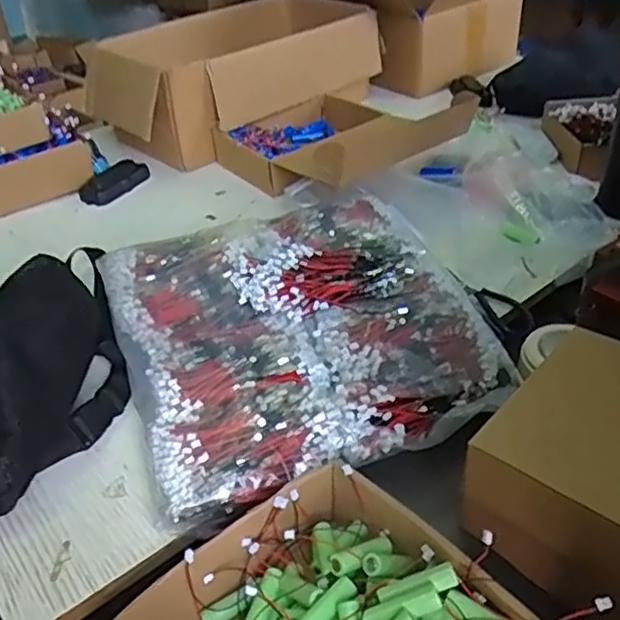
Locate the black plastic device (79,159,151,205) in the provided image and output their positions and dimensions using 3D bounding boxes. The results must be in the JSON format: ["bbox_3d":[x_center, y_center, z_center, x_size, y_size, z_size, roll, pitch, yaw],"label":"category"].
[{"bbox_3d":[-0.276,-0.182,0.931,0.040,0.029,0.101,23,45,32],"label":"black plastic device"}]

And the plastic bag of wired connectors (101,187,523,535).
[{"bbox_3d":[-0.012,0.004,0.609,0.322,0.065,0.337,-14,38,-13],"label":"plastic bag of wired connectors"}]

